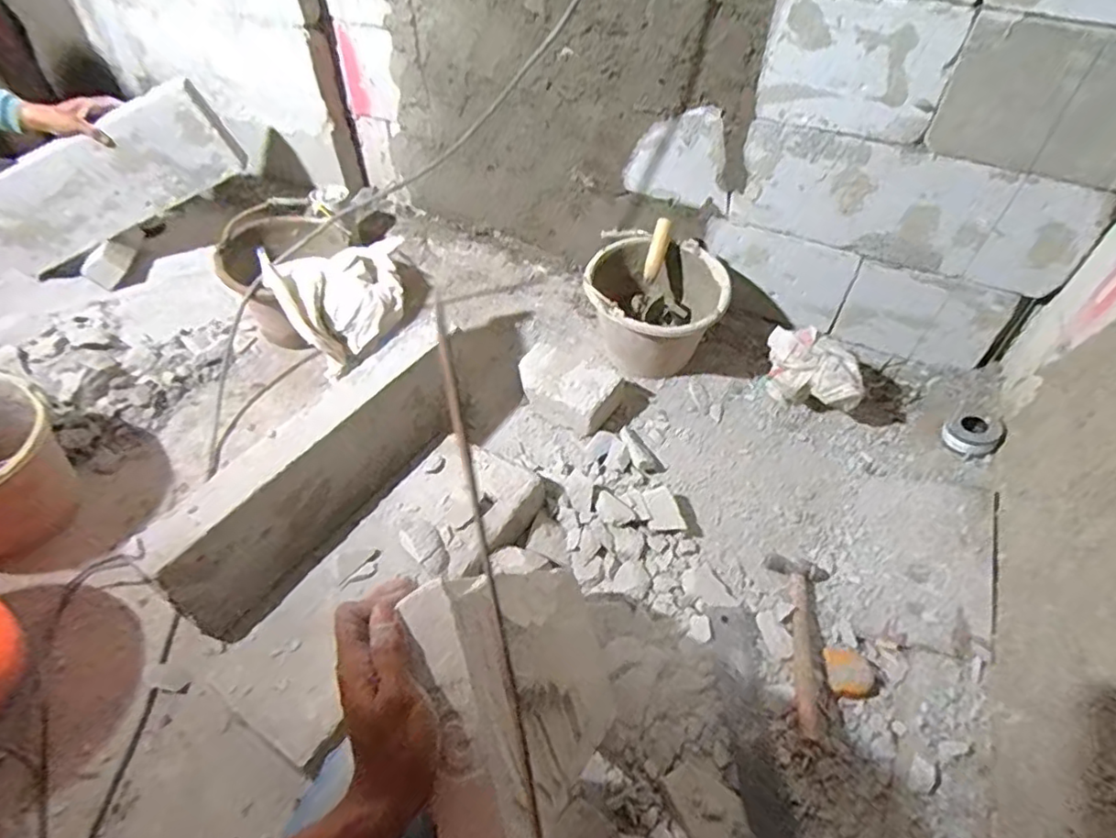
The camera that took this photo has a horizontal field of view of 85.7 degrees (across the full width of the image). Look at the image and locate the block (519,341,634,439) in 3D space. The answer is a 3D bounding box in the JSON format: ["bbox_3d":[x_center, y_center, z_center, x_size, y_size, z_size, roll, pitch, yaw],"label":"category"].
[{"bbox_3d":[0.017,-0.064,1.195,0.207,0.075,0.156,22,52,16],"label":"block"}]

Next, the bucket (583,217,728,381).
[{"bbox_3d":[0.193,-0.216,1.232,0.254,0.222,0.254,1,50,-1],"label":"bucket"}]

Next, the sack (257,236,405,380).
[{"bbox_3d":[-0.377,-0.217,1.091,0.233,0.146,0.189,-25,55,-21],"label":"sack"}]

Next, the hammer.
[{"bbox_3d":[0.362,0.324,0.895,0.086,0.027,0.272,11,50,8],"label":"hammer"}]

